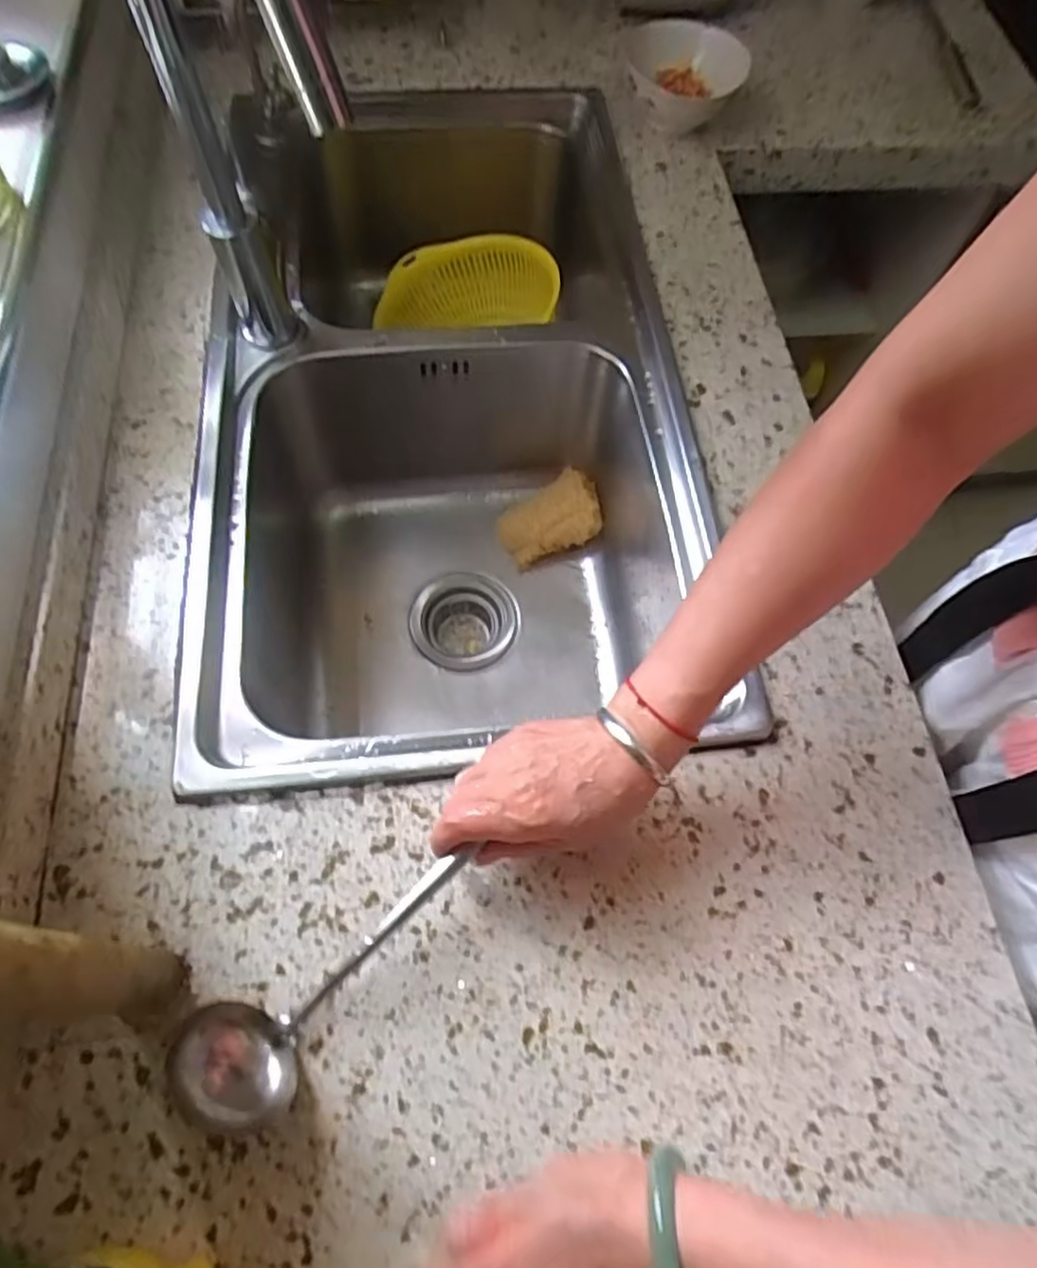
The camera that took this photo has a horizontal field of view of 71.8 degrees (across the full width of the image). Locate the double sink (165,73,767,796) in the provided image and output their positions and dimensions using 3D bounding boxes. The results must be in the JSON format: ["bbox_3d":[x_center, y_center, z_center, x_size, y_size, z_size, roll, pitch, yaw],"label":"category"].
[{"bbox_3d":[-0.060,-0.191,0.723,0.405,0.239,0.734,-1,65,-4],"label":"double sink"}]

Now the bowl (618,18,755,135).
[{"bbox_3d":[0.175,-0.591,0.769,0.124,0.066,0.114,1,65,-2],"label":"bowl"}]

